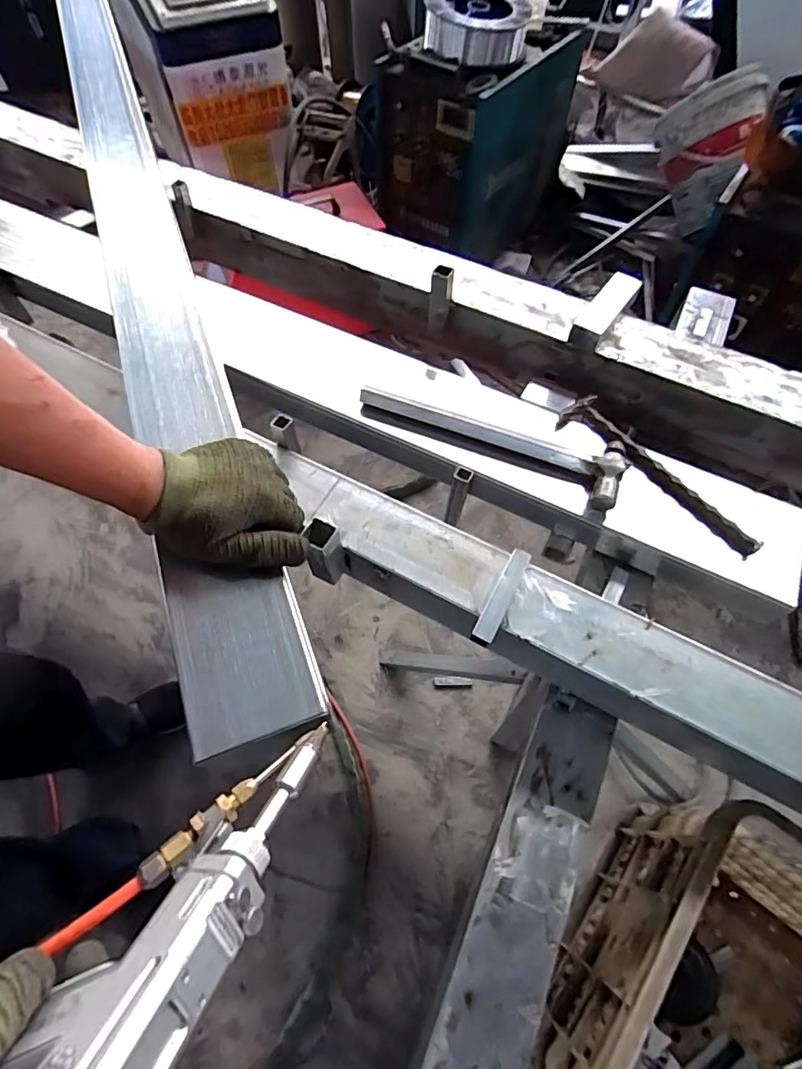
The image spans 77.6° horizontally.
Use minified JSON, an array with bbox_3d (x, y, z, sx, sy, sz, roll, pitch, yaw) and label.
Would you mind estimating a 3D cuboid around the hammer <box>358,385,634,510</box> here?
[{"bbox_3d":[0.113,-0.131,0.652,0.345,0.047,0.092,24,65,12],"label":"hammer"}]

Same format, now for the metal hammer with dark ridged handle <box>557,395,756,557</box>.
[{"bbox_3d":[0.308,-0.071,0.613,0.052,0.021,0.273,-32,66,-15],"label":"metal hammer with dark ridged handle"}]

